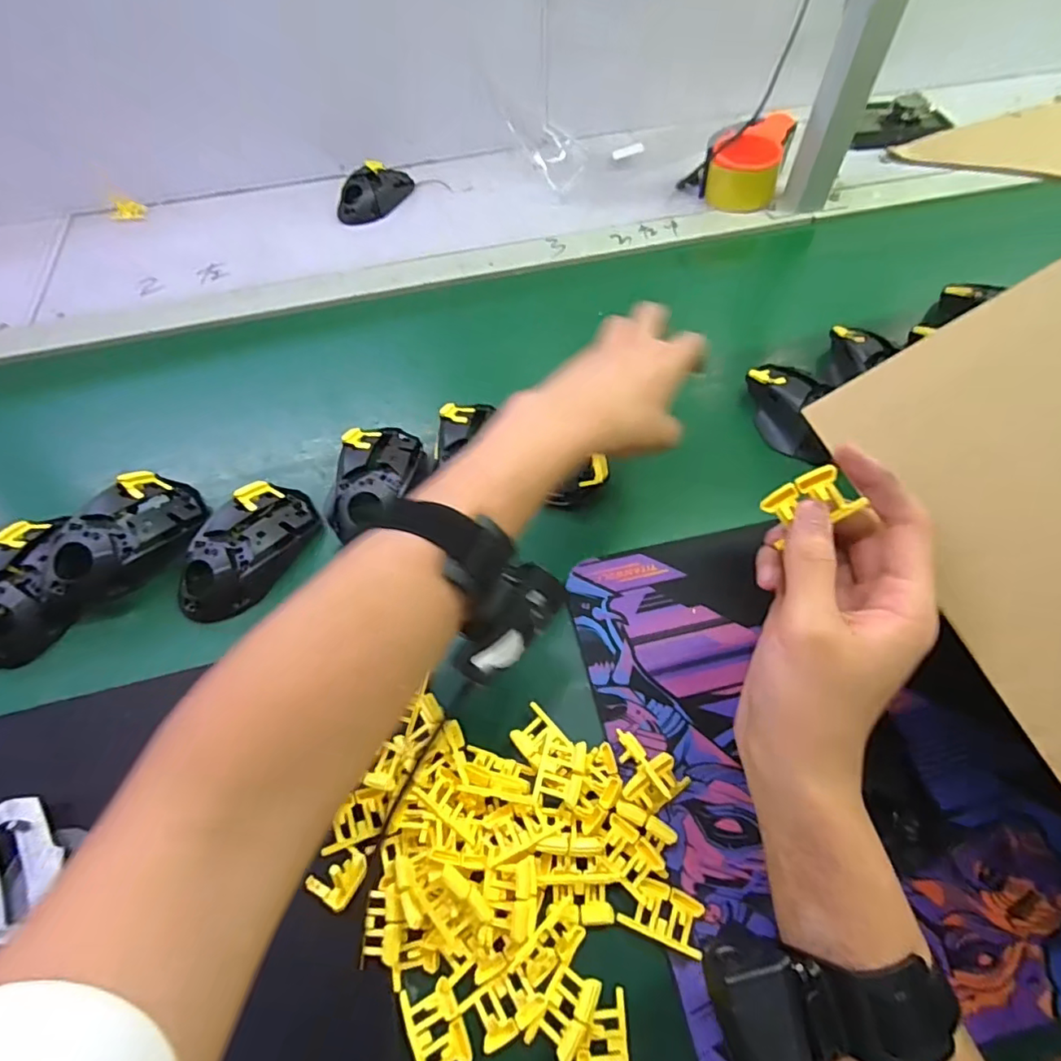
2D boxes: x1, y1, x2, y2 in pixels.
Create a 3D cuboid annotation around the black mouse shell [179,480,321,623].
[{"bbox_3d":[-0.208,0.013,0.417,0.069,0.032,0.113,14,60,9],"label":"black mouse shell"}]

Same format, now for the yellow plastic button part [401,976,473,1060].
[{"bbox_3d":[-0.046,0.250,0.278,0.026,0.004,0.041,-23,61,-13],"label":"yellow plastic button part"}]

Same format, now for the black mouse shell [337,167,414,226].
[{"bbox_3d":[-0.198,-0.429,0.711,0.063,0.043,0.108,24,62,14],"label":"black mouse shell"}]

